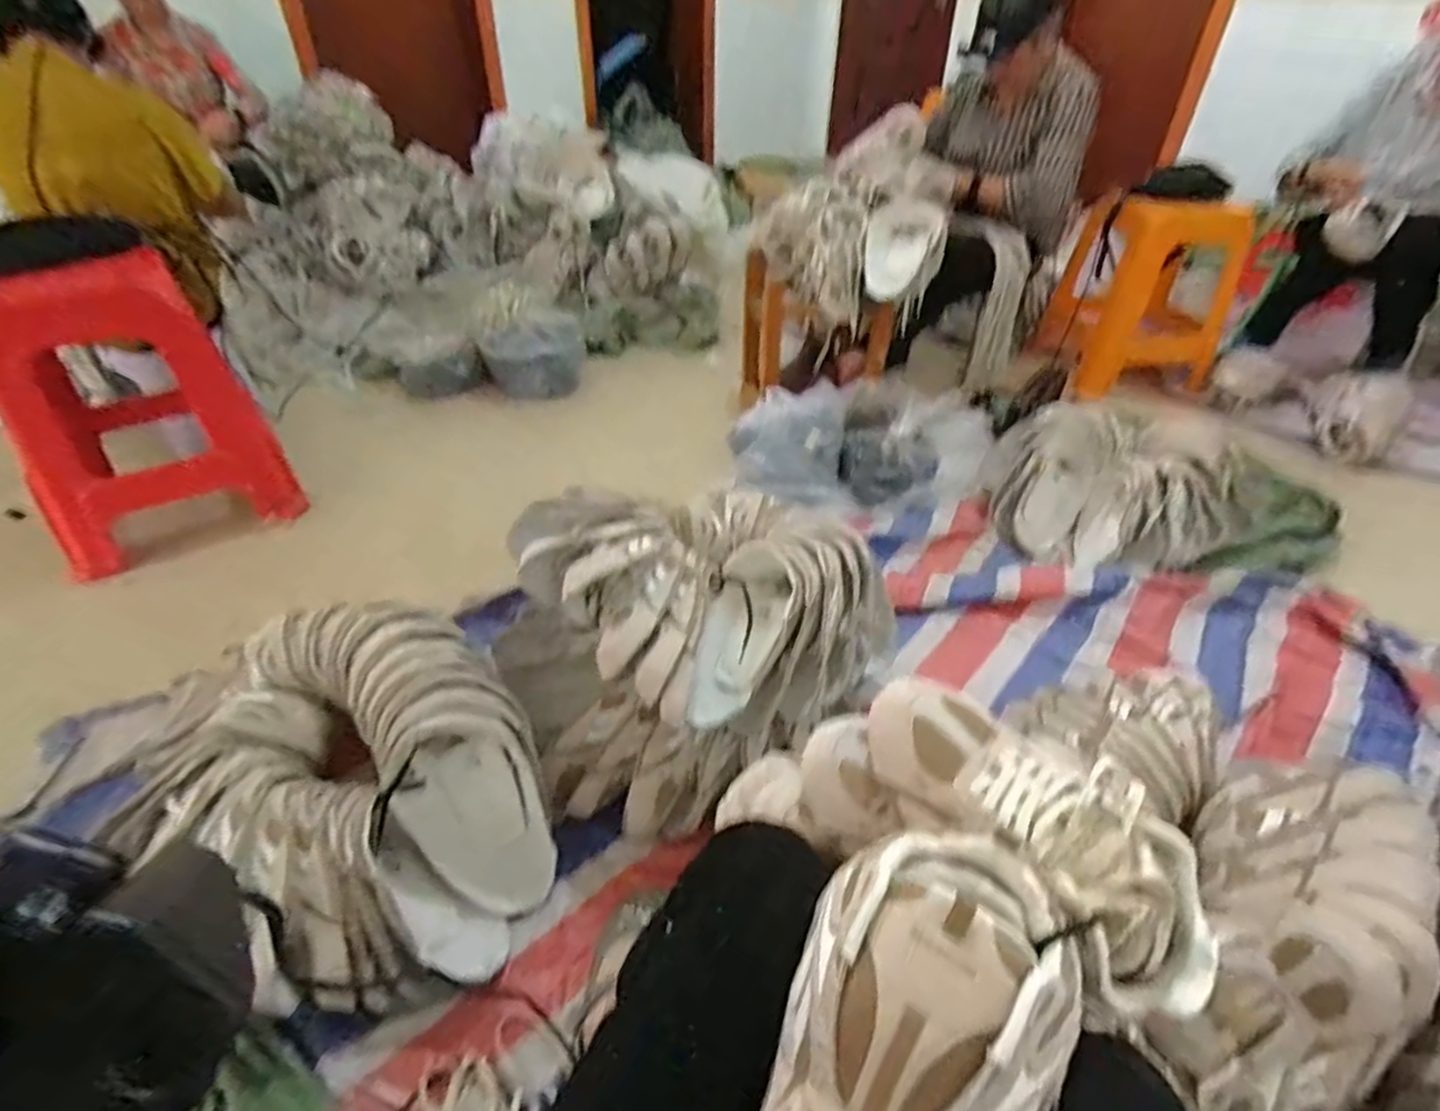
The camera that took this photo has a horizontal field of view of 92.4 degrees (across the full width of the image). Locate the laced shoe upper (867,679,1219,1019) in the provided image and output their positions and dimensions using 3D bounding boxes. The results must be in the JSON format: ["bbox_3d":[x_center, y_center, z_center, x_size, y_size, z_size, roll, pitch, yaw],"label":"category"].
[{"bbox_3d":[0.212,0.184,0.479,0.114,0.075,0.255,-31,49,-33],"label":"laced shoe upper"}]

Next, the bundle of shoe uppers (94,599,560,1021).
[{"bbox_3d":[-0.426,0.274,0.851,0.491,0.173,0.351,30,48,31],"label":"bundle of shoe uppers"}]

